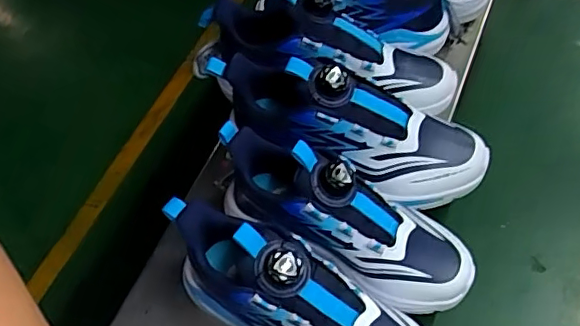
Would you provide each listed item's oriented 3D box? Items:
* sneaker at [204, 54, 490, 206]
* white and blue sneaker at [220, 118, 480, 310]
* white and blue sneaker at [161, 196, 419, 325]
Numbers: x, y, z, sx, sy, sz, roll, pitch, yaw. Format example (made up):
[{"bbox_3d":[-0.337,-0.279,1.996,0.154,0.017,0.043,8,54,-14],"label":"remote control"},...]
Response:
[{"bbox_3d":[0.056,-0.042,0.564,0.282,0.084,0.090,23,59,0],"label":"sneaker"},{"bbox_3d":[0.047,0.048,0.527,0.251,0.113,0.093,30,61,4],"label":"white and blue sneaker"},{"bbox_3d":[0.003,0.110,0.476,0.249,0.105,0.090,23,61,21],"label":"white and blue sneaker"}]

